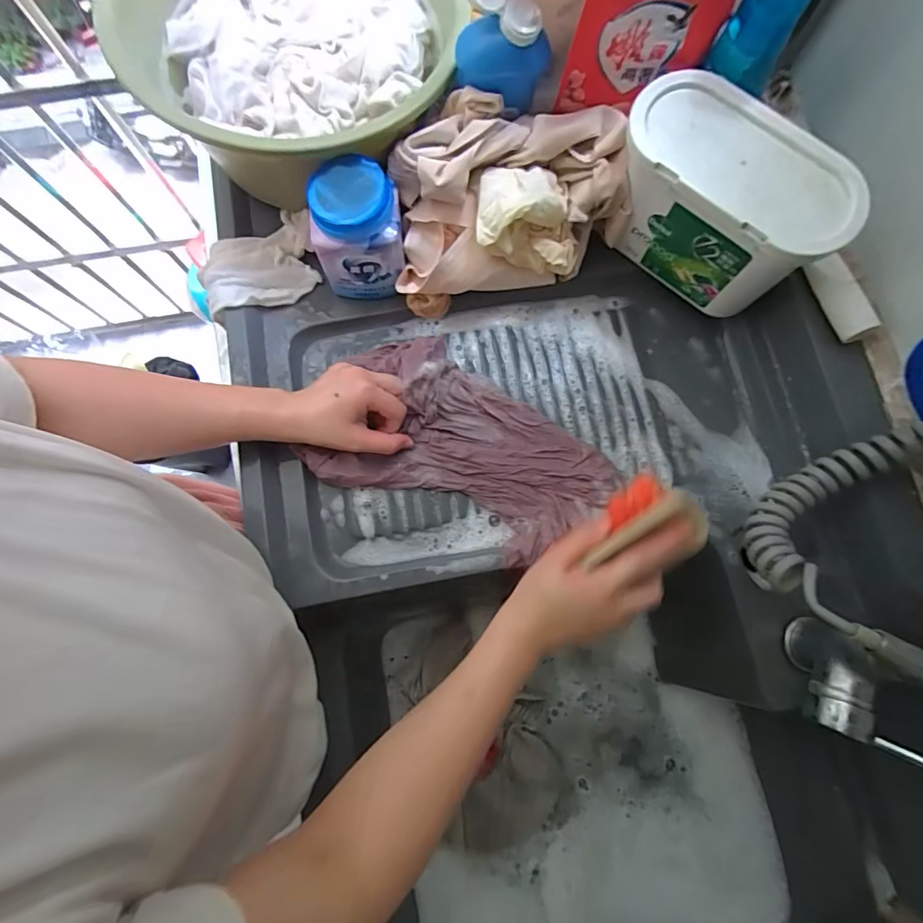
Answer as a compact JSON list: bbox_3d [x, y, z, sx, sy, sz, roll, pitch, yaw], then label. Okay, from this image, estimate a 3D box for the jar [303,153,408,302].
[{"bbox_3d":[-0.104,-0.231,0.492,0.085,0.112,0.074,-8,78,-1],"label":"jar"}]

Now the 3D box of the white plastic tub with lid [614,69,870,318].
[{"bbox_3d":[0.243,-0.244,0.474,0.202,0.137,0.101,39,81,8],"label":"white plastic tub with lid"}]

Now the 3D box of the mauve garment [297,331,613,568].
[{"bbox_3d":[0.005,-0.010,0.503,0.298,0.050,0.165,24,79,5],"label":"mauve garment"}]

